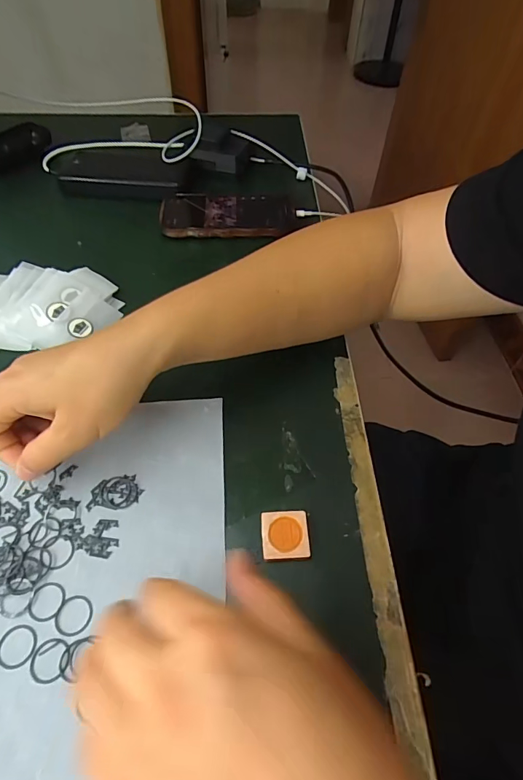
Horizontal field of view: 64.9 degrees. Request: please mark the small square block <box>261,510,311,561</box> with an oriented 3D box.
[{"bbox_3d":[0.015,0.093,0.264,0.030,0.006,0.030,-1,54,-3],"label":"small square block"}]

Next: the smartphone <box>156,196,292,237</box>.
[{"bbox_3d":[-0.037,-0.204,0.473,0.149,0.013,0.073,-1,55,-6],"label":"smartphone"}]

